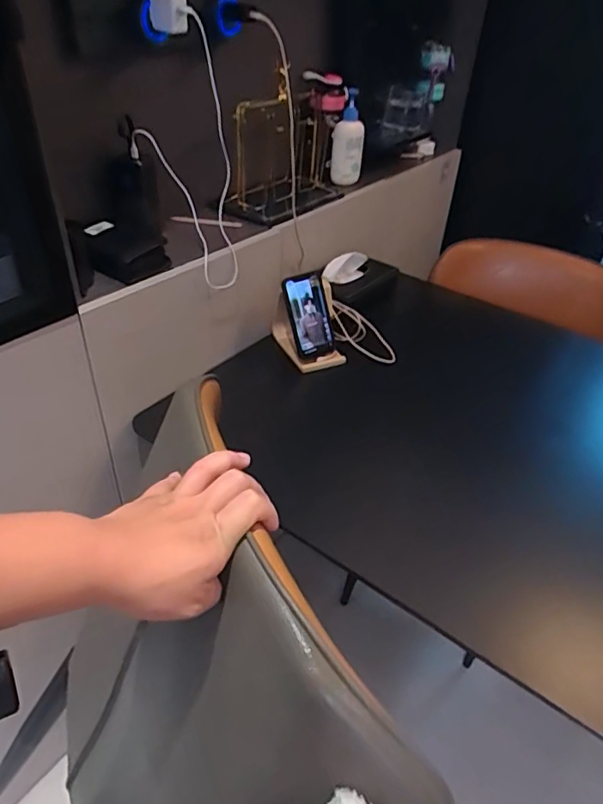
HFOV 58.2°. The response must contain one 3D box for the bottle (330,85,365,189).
[{"bbox_3d":[0.095,-0.537,1.118,0.062,0.168,0.059,11,39,9],"label":"bottle"}]

